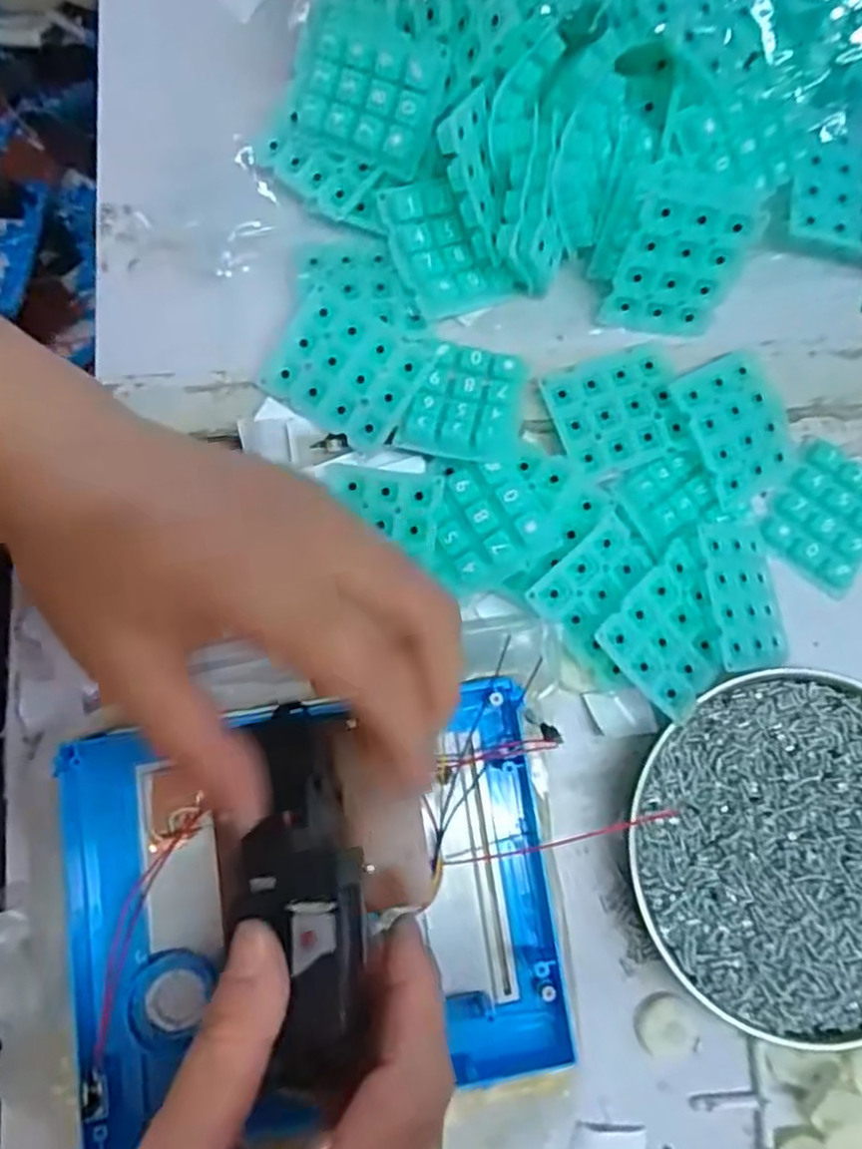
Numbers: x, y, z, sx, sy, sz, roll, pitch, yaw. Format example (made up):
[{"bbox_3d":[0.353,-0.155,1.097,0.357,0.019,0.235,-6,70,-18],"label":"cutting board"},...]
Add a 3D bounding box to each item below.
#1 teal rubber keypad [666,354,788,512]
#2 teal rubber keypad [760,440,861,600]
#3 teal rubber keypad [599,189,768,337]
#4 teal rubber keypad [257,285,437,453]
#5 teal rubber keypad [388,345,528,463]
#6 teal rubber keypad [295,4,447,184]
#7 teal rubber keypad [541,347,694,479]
[{"bbox_3d":[0.132,-0.064,0.325,0.045,0.011,0.058,-26,96,-18],"label":"teal rubber keypad"},{"bbox_3d":[0.176,-0.026,0.330,0.046,0.005,0.056,35,80,4],"label":"teal rubber keypad"},{"bbox_3d":[0.104,-0.129,0.315,0.048,0.059,0.004,8,53,-5],"label":"teal rubber keypad"},{"bbox_3d":[-0.034,-0.087,0.313,0.059,0.013,0.051,33,80,4],"label":"teal rubber keypad"},{"bbox_3d":[0.015,-0.073,0.316,0.048,0.007,0.052,15,74,0],"label":"teal rubber keypad"},{"bbox_3d":[-0.029,-0.202,0.310,0.065,0.009,0.048,31,113,12],"label":"teal rubber keypad"},{"bbox_3d":[0.080,-0.070,0.321,0.054,0.010,0.047,-17,80,-6],"label":"teal rubber keypad"}]

